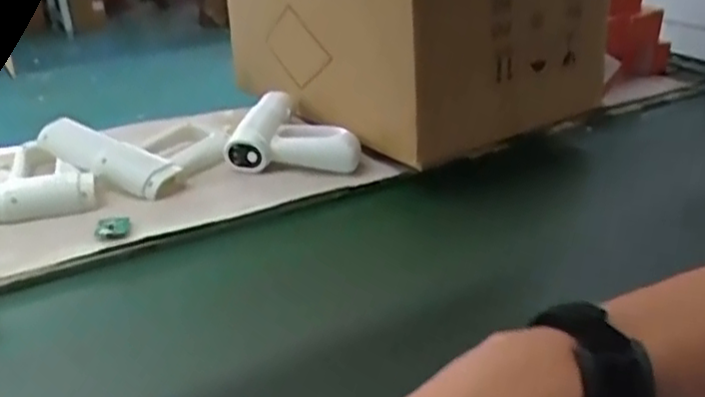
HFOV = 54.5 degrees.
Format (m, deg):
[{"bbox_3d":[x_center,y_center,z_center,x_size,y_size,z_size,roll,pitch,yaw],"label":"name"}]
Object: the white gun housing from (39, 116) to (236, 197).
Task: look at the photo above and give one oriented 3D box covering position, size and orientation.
[{"bbox_3d":[-0.283,-0.075,0.933,0.203,0.051,0.180,18,32,27],"label":"white gun housing"}]

